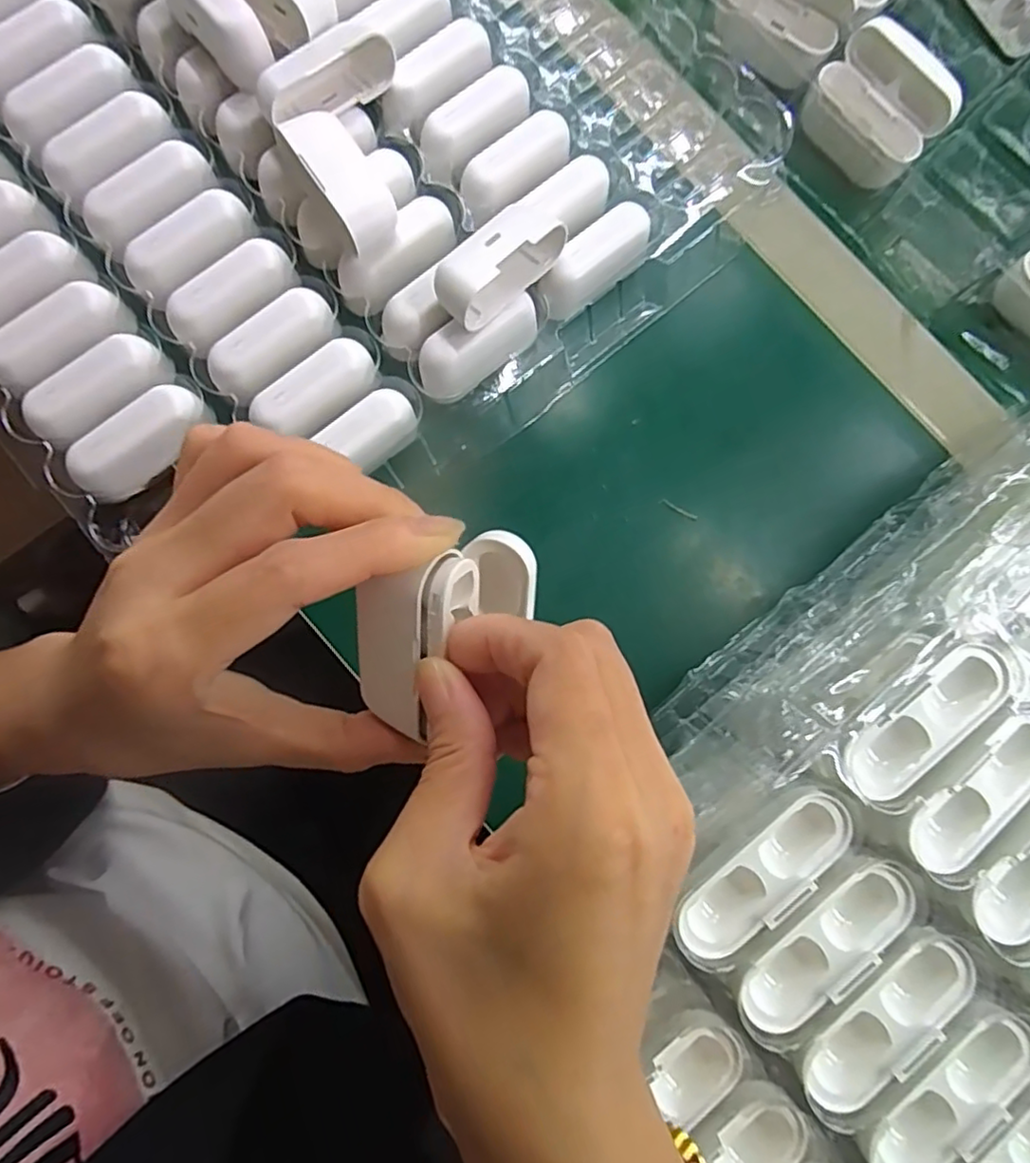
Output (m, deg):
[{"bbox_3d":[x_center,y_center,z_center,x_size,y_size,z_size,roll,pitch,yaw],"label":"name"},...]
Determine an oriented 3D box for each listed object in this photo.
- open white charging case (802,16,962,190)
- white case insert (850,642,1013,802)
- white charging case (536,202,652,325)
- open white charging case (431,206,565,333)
[{"bbox_3d":[0.184,-0.242,0.321,0.044,0.038,0.066,-44,88,-7],"label":"open white charging case"},{"bbox_3d":[0.138,0.047,0.210,0.061,0.011,0.023,-38,86,-8],"label":"white case insert"},{"bbox_3d":[0.039,-0.155,0.304,0.064,0.018,0.024,-38,86,-8],"label":"white charging case"},{"bbox_3d":[-0.007,-0.143,0.281,0.024,0.021,0.063,44,82,3],"label":"open white charging case"}]

